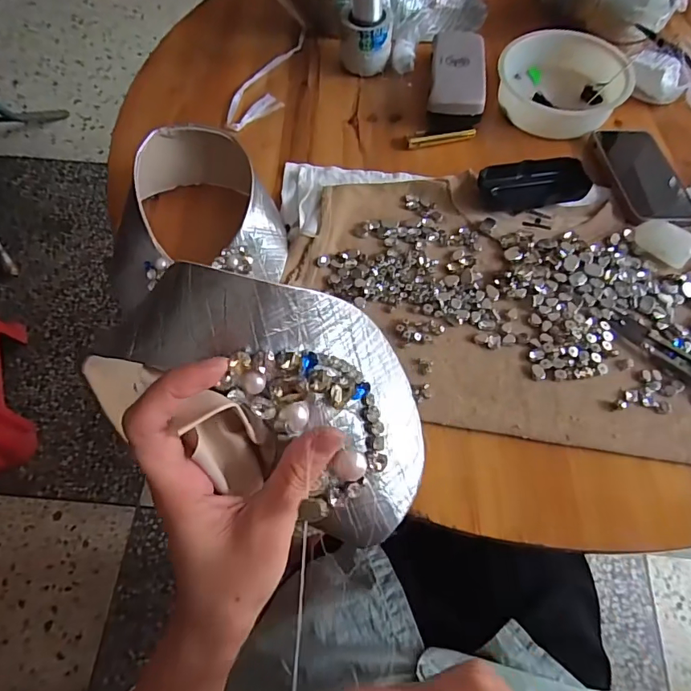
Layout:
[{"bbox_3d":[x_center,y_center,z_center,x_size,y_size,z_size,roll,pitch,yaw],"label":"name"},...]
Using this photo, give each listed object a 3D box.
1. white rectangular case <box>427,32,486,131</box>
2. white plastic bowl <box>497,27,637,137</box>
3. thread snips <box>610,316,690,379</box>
[{"bbox_3d":[0.135,-0.325,0.571,0.062,0.031,0.148,7,64,3],"label":"white rectangular case"},{"bbox_3d":[0.257,-0.320,0.566,0.131,0.044,0.143,0,64,0],"label":"white plastic bowl"},{"bbox_3d":[0.284,0.005,0.413,0.104,0.008,0.027,38,70,16],"label":"thread snips"}]

